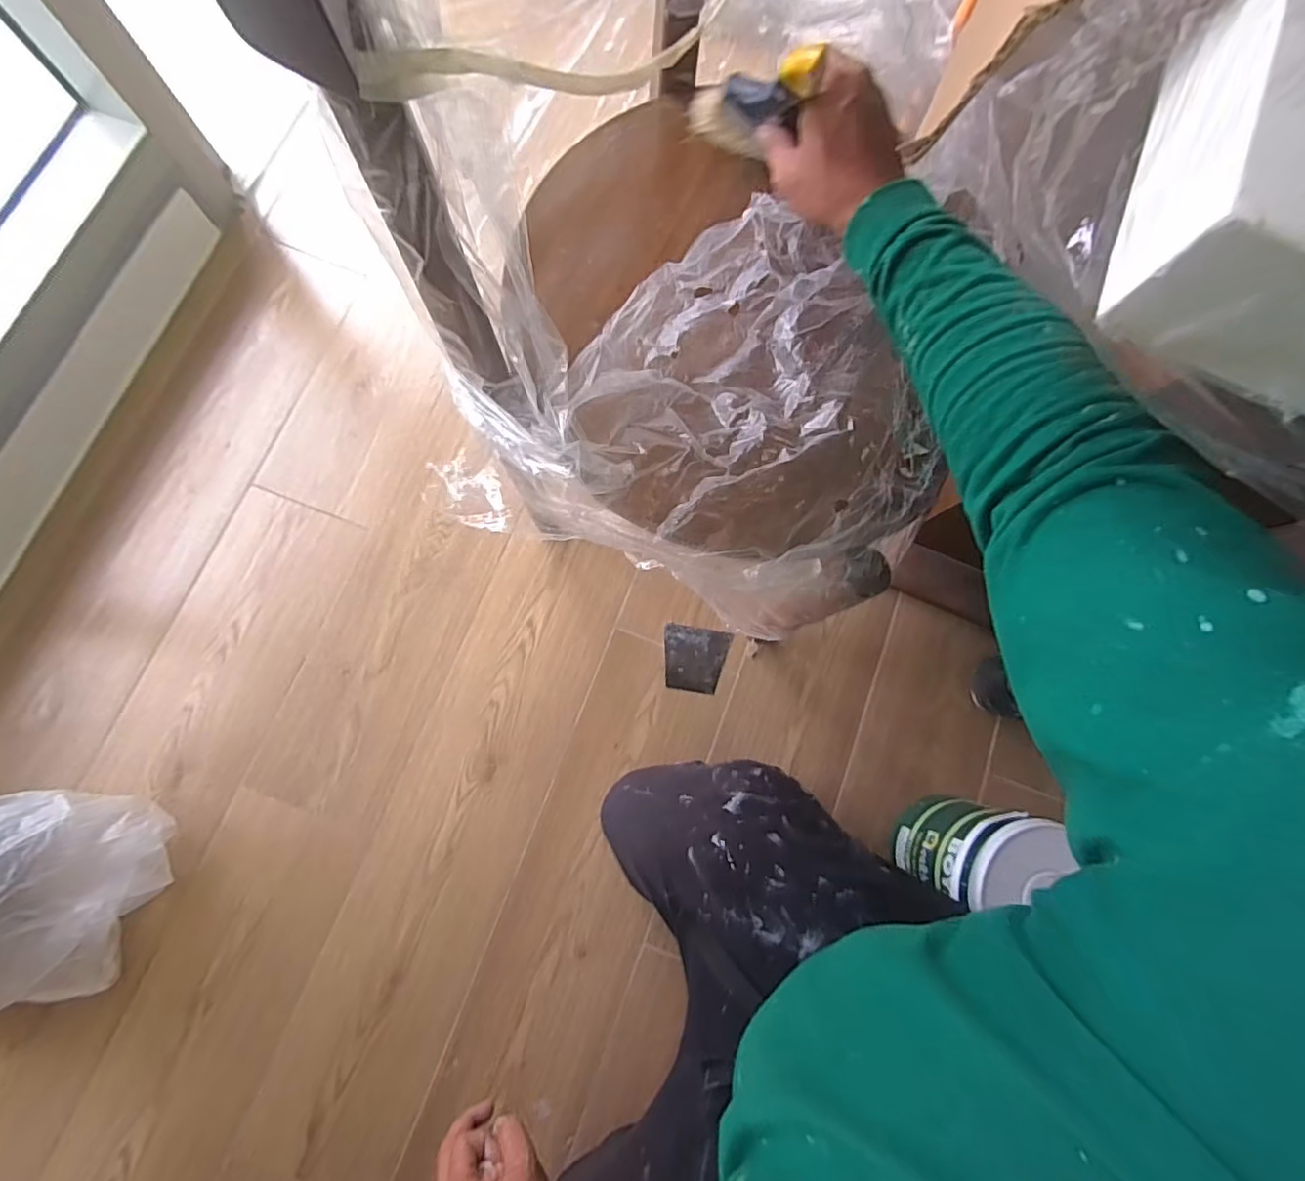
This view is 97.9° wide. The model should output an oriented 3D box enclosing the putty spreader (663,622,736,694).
[{"bbox_3d":[0.066,0.106,0.873,0.098,0.004,0.096,10,81,-2],"label":"putty spreader"}]

